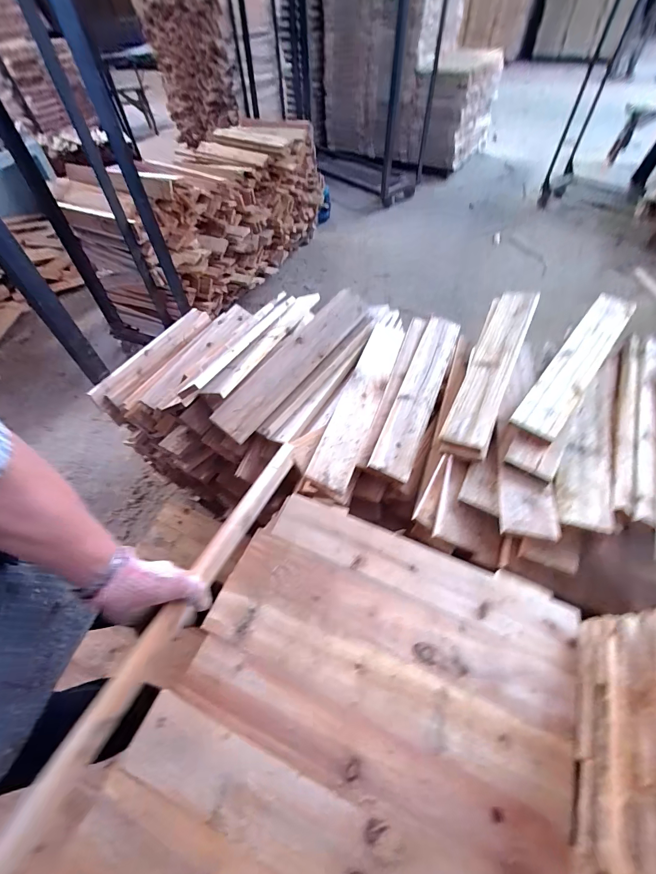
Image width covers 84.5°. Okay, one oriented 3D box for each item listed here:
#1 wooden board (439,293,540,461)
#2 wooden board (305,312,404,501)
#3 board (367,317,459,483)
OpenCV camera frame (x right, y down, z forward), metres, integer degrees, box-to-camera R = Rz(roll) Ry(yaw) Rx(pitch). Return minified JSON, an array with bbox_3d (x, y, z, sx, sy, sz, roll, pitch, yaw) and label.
[{"bbox_3d":[0.355,-0.161,0.789,0.097,0.031,0.484,14,58,31],"label":"wooden board"},{"bbox_3d":[0.085,-0.107,0.828,0.084,0.040,0.544,16,55,12],"label":"wooden board"},{"bbox_3d":[0.212,-0.117,0.821,0.082,0.034,0.493,19,56,14],"label":"board"}]

